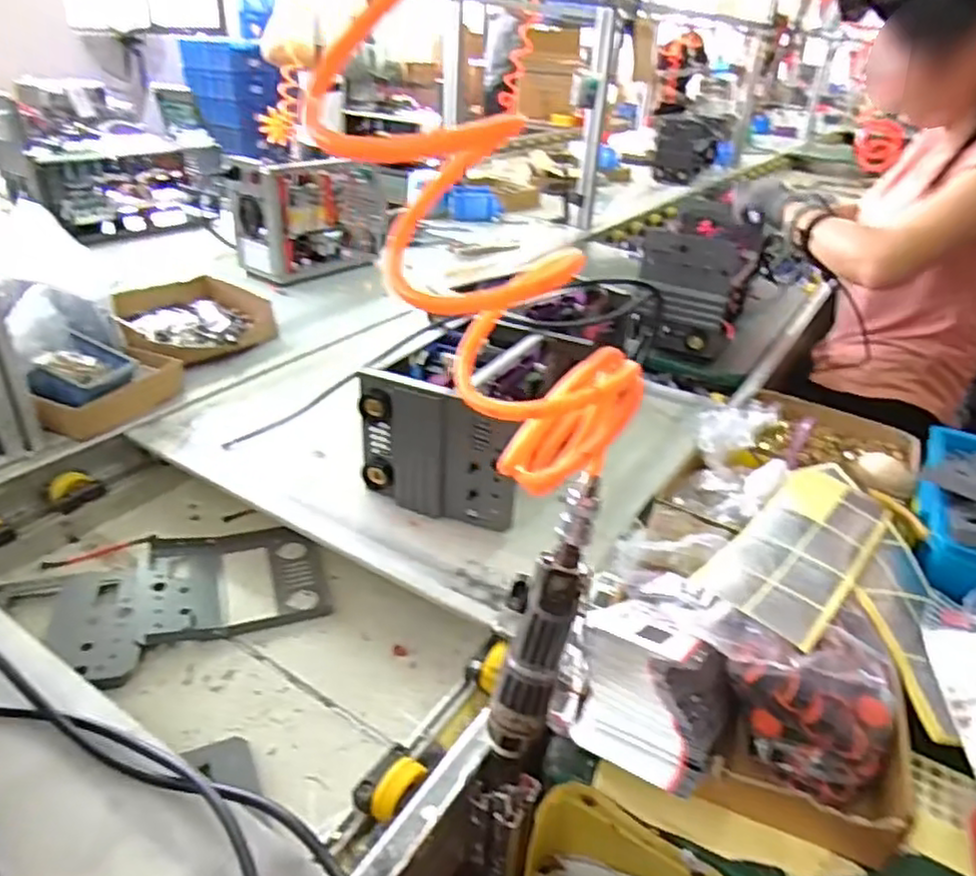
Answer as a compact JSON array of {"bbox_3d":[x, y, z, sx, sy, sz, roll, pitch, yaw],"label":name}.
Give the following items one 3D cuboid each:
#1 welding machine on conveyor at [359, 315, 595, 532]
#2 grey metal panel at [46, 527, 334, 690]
[{"bbox_3d":[-0.011,-0.024,0.821,0.208,0.157,0.244,12,32,14],"label":"welding machine on conveyor"},{"bbox_3d":[-0.309,0.159,0.732,0.260,0.027,0.176,-16,36,-30],"label":"grey metal panel"}]

